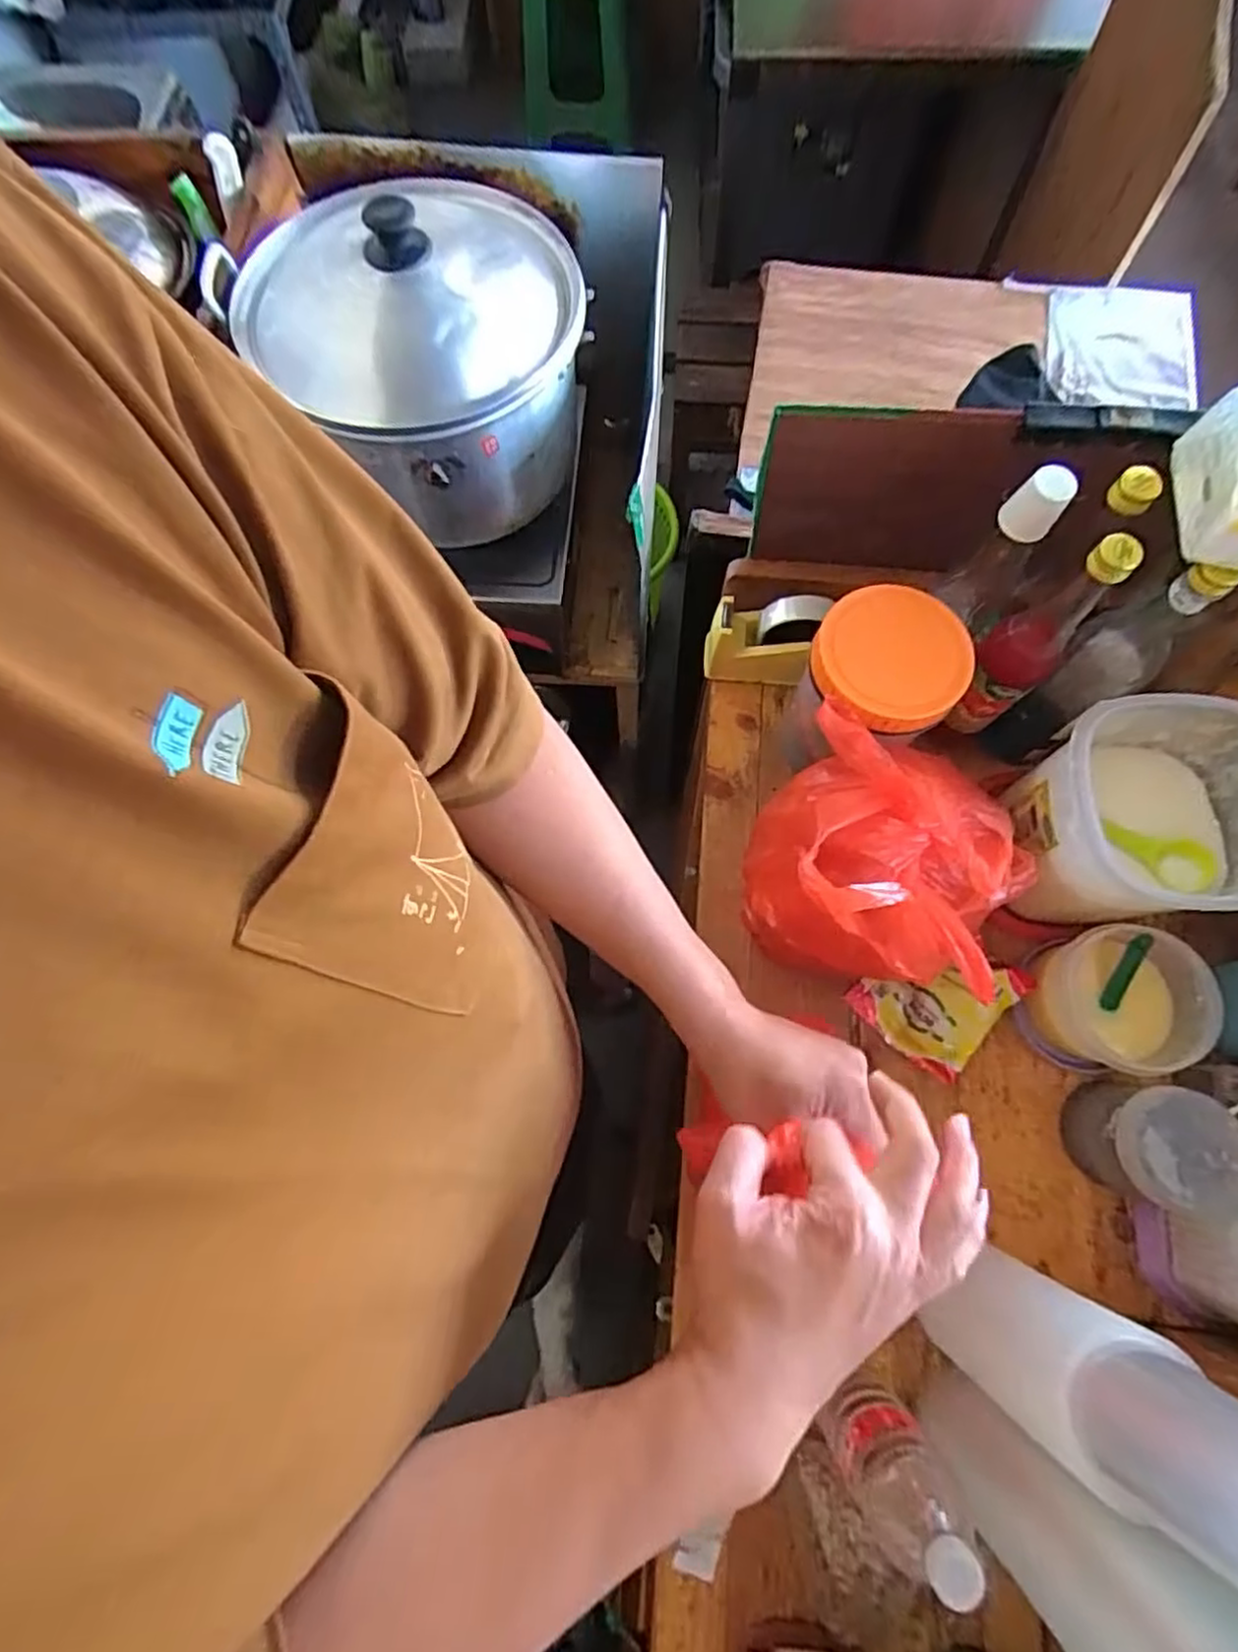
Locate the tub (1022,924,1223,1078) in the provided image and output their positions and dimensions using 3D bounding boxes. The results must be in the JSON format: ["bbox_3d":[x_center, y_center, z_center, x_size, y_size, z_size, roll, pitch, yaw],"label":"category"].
[{"bbox_3d":[0.431,0.150,0.608,0.101,0.093,0.115,9,74,4],"label":"tub"}]

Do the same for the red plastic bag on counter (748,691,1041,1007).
[{"bbox_3d":[0.206,0.027,0.546,0.186,0.223,0.165,28,76,9],"label":"red plastic bag on counter"}]

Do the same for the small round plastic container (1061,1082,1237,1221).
[{"bbox_3d":[0.433,0.258,0.570,0.090,0.093,0.087,0,74,1],"label":"small round plastic container"}]

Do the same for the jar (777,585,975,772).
[{"bbox_3d":[0.225,-0.118,0.639,0.123,0.168,0.123,0,74,1],"label":"jar"}]

